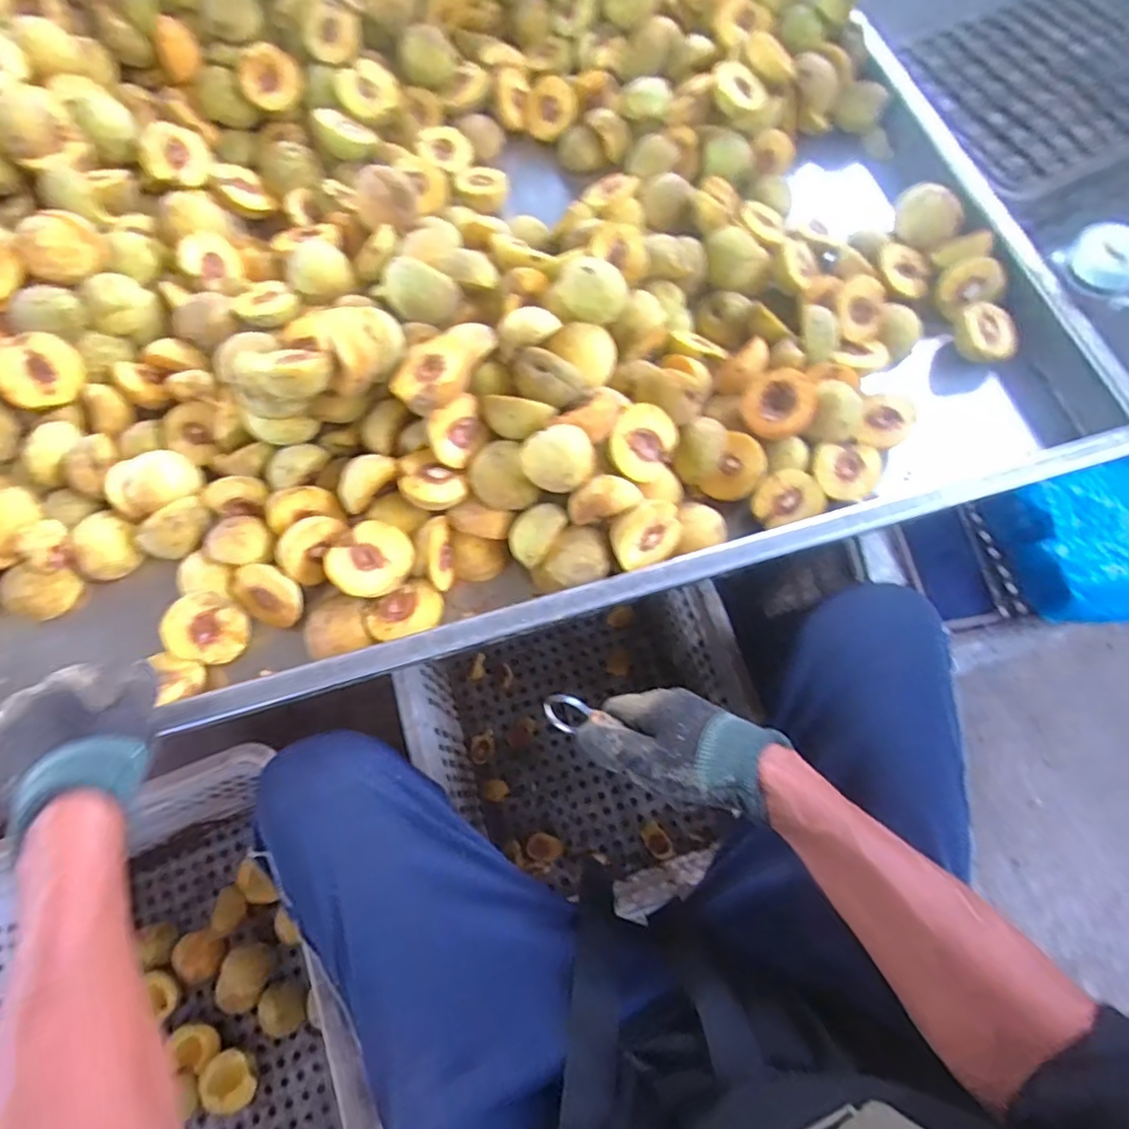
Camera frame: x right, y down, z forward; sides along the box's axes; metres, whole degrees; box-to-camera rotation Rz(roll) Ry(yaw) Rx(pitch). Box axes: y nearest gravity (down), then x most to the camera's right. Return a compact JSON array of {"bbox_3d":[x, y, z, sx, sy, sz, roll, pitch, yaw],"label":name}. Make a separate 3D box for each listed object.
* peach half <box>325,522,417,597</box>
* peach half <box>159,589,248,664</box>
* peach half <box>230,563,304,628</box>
[{"bbox_3d":[-0.157,-0.001,0.520,0.060,0.024,0.064,33,72,11],"label":"peach half"},{"bbox_3d":[-0.298,0.054,0.533,0.061,0.028,0.061,-3,105,-12],"label":"peach half"},{"bbox_3d":[-0.249,0.023,0.543,0.055,0.029,0.058,-4,113,13],"label":"peach half"}]

